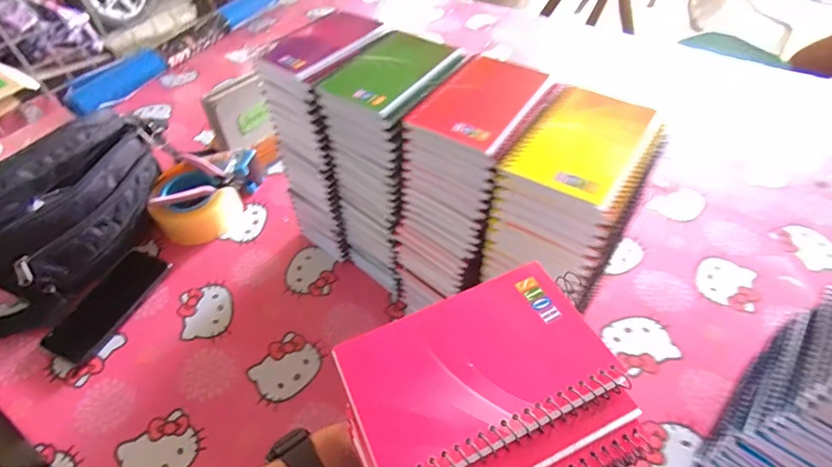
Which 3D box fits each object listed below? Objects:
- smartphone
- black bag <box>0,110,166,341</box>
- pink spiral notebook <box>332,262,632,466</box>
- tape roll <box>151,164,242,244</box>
[{"bbox_3d":[-0.402,0.090,0.605,0.074,0.012,0.163,19,54,18],"label":"smartphone"},{"bbox_3d":[-0.458,-0.023,0.602,0.109,0.184,0.336,28,57,24],"label":"black bag"},{"bbox_3d":[0.032,0.070,0.241,0.130,0.008,0.083,-21,52,-13],"label":"pink spiral notebook"},{"bbox_3d":[-0.342,-0.049,0.698,0.112,0.059,0.123,-2,50,2],"label":"tape roll"}]

